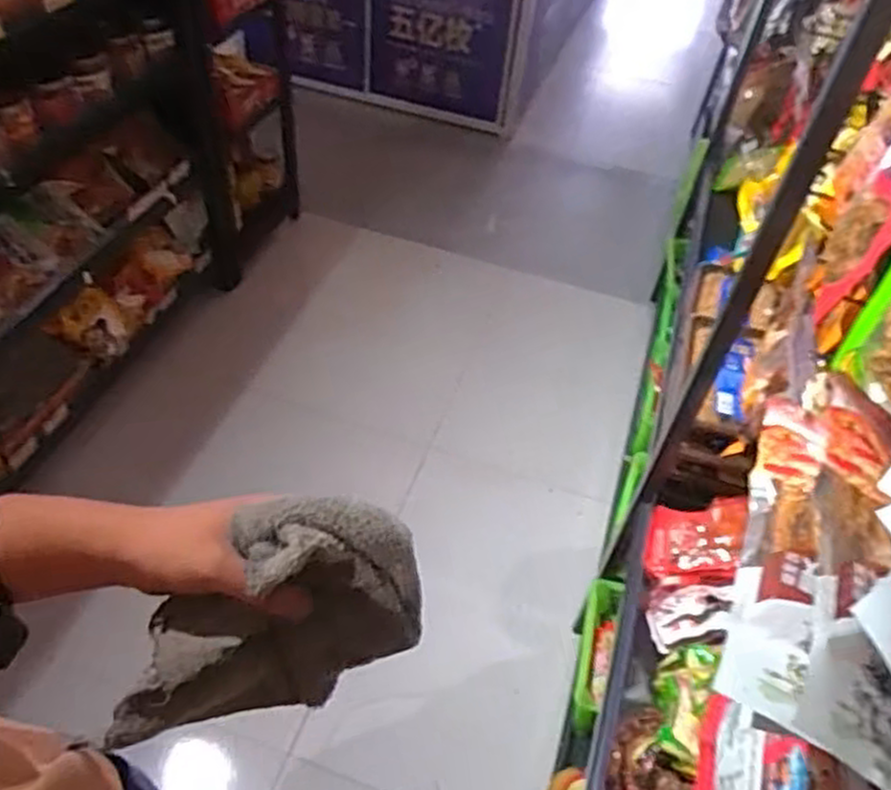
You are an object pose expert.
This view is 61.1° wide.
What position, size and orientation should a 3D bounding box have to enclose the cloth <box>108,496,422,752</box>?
[{"bbox_3d":[-0.100,0.151,0.468,0.129,0.197,0.043,35,12,-30],"label":"cloth"}]

